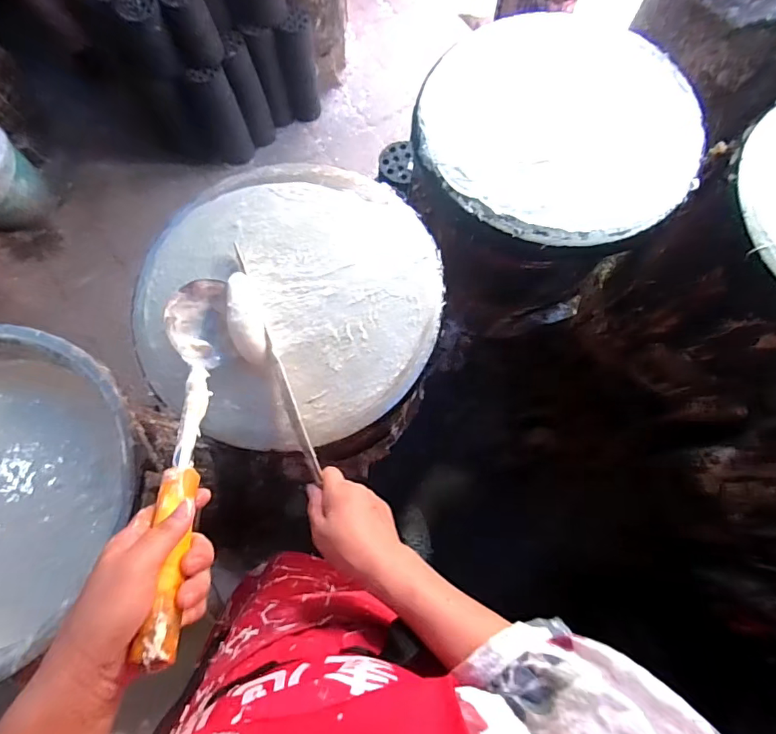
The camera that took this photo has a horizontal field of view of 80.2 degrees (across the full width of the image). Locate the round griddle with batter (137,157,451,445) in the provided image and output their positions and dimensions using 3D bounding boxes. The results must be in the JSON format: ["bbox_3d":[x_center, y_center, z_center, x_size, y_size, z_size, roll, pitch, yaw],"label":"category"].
[{"bbox_3d":[-0.124,-0.088,0.564,0.364,0.039,0.362,0,76,0],"label":"round griddle with batter"}]

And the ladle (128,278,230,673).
[{"bbox_3d":[-0.179,0.054,0.413,0.064,0.074,0.363,-12,46,-3],"label":"ladle"}]

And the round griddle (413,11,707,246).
[{"bbox_3d":[0.232,-0.336,0.626,0.363,0.022,0.361,0,76,0],"label":"round griddle"}]

